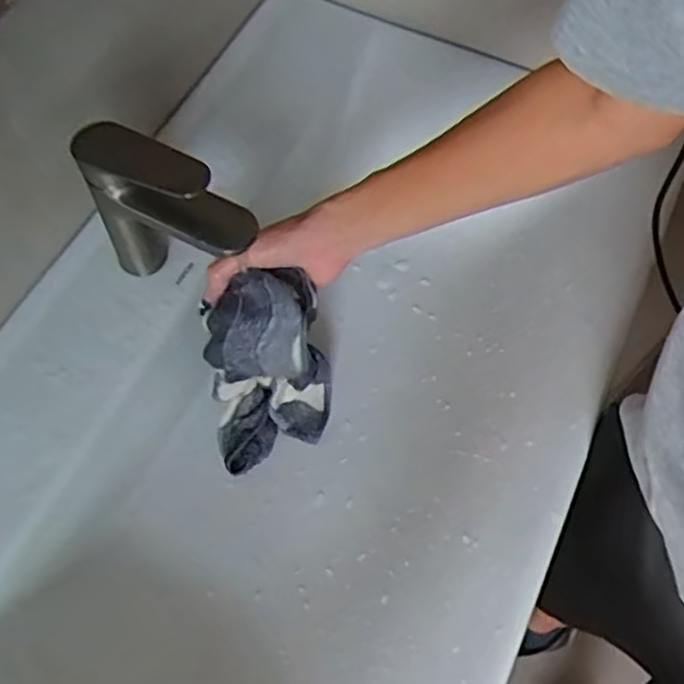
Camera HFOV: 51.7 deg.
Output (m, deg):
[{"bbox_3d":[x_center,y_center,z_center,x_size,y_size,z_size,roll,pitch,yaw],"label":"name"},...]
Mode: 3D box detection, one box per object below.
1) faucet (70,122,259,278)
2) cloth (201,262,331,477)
[{"bbox_3d":[-0.141,-0.100,0.576,0.162,0.144,0.046,26,64,14],"label":"faucet"},{"bbox_3d":[-0.070,0.025,0.668,0.103,0.195,0.086,1,46,3],"label":"cloth"}]

